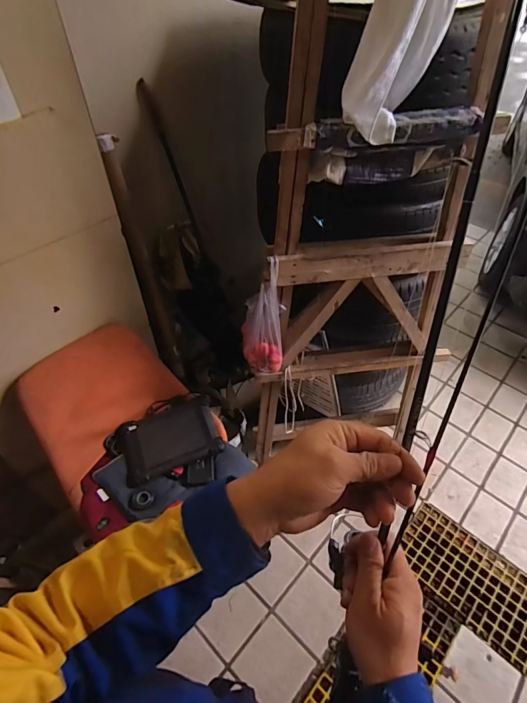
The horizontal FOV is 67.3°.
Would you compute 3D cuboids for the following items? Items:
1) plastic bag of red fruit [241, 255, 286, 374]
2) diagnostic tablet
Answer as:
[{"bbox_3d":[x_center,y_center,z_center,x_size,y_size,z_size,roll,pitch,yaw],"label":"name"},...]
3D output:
[{"bbox_3d":[-0.005,-0.087,1.167,0.117,0.339,0.111,-5,48,-6],"label":"plastic bag of red fruit"},{"bbox_3d":[-0.309,0.272,1.276,0.314,0.053,0.228,-17,50,-16],"label":"diagnostic tablet"}]

